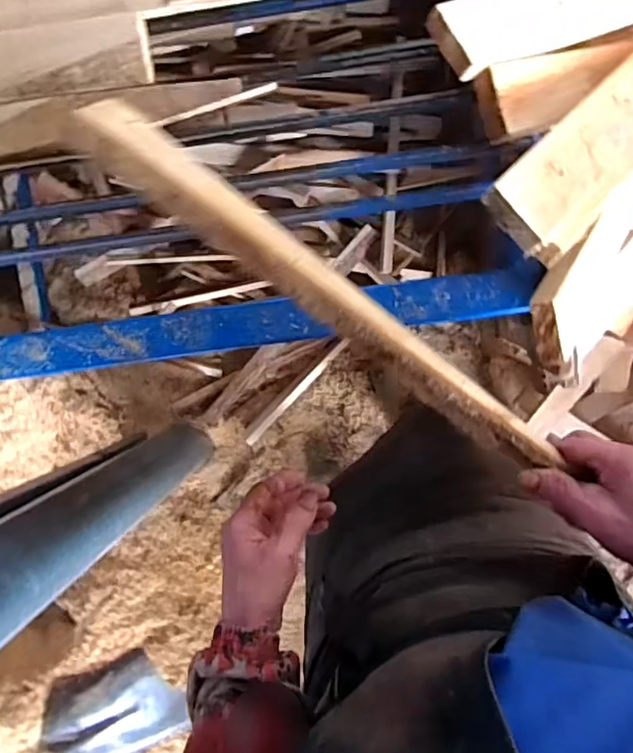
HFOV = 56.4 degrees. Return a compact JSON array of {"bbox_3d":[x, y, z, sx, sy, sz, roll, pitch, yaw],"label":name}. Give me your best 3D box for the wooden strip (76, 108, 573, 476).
[{"bbox_3d":[0.009,-0.059,0.426,0.410,0.022,0.035,37,96,-6],"label":"wooden strip"}]

